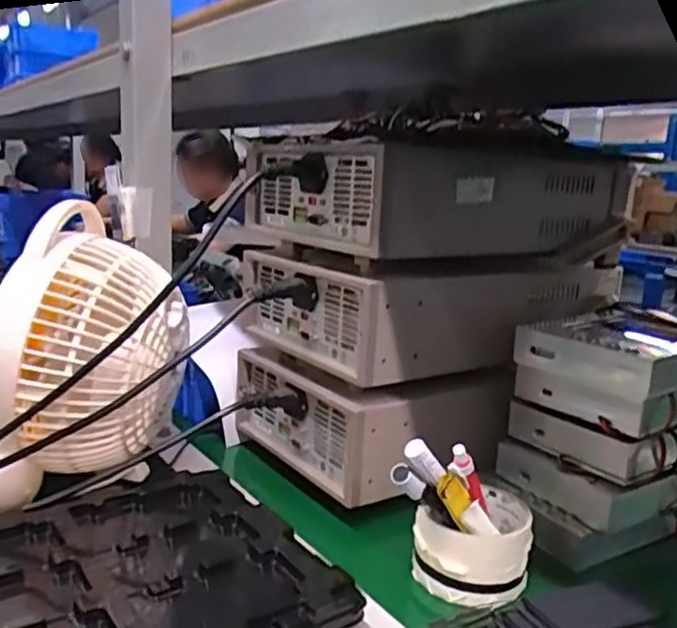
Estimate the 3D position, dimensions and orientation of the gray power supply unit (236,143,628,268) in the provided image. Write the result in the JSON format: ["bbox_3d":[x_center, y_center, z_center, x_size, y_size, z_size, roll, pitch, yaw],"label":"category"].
[{"bbox_3d":[0.103,-0.113,0.667,0.329,0.090,0.208,-6,15,-35],"label":"gray power supply unit"}]

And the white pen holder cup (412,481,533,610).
[{"bbox_3d":[0.101,0.171,0.511,0.082,0.056,0.080,3,13,-1],"label":"white pen holder cup"}]

